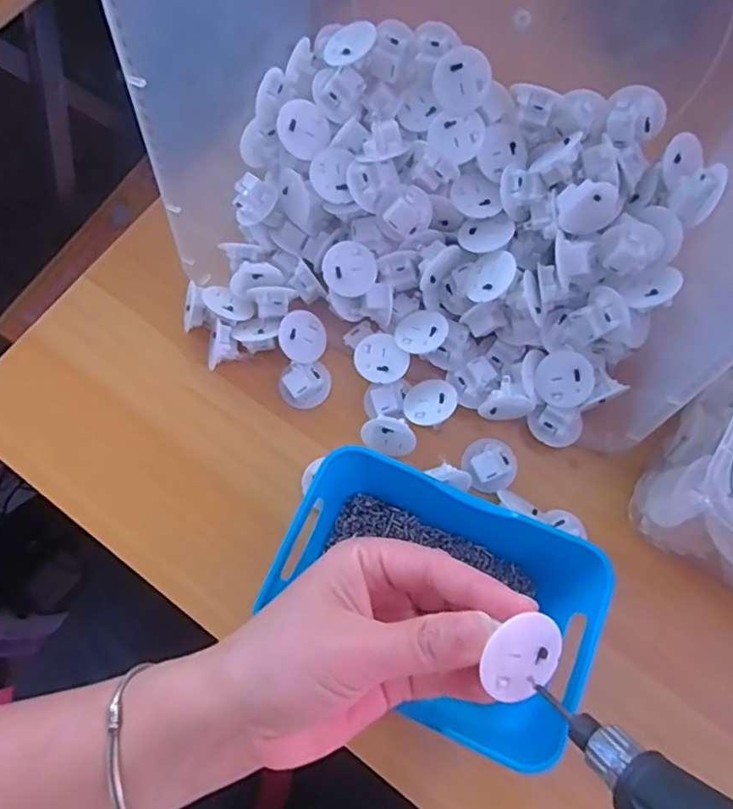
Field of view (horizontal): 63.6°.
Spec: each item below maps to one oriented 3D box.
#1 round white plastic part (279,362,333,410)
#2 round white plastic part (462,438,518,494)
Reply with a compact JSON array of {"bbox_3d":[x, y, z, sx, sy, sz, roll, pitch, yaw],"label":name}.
[{"bbox_3d":[-0.038,-0.012,0.374,0.032,0.018,0.026,-12,74,-3],"label":"round white plastic part"},{"bbox_3d":[0.075,0.036,0.356,0.031,0.010,0.033,-28,75,-7],"label":"round white plastic part"}]

